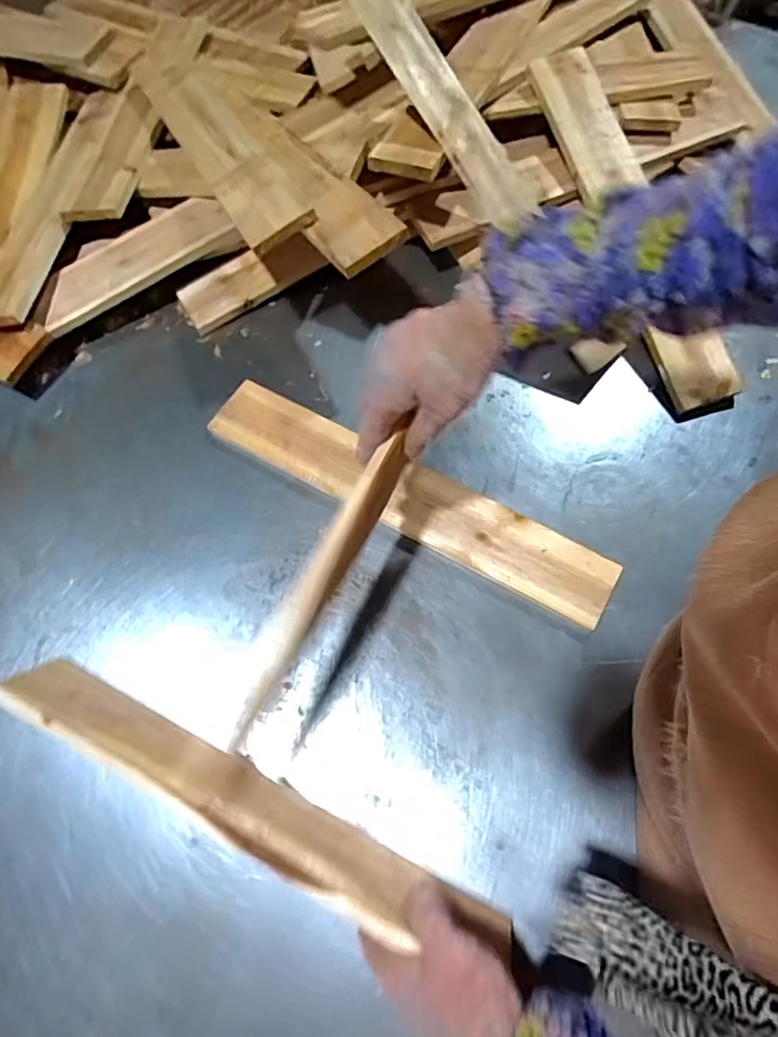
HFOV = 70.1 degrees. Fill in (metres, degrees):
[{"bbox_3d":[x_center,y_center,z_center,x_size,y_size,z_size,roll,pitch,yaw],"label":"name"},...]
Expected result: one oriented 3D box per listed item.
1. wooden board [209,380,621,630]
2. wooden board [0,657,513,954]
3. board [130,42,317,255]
[{"bbox_3d":[0.017,-0.027,0.625,0.480,0.020,0.082,27,71,12],"label":"wooden board"},{"bbox_3d":[-0.118,0.244,0.478,0.464,0.087,0.013,25,98,9],"label":"wooden board"},{"bbox_3d":[-0.225,-0.494,0.697,0.084,0.020,0.475,-31,64,-2],"label":"board"}]

